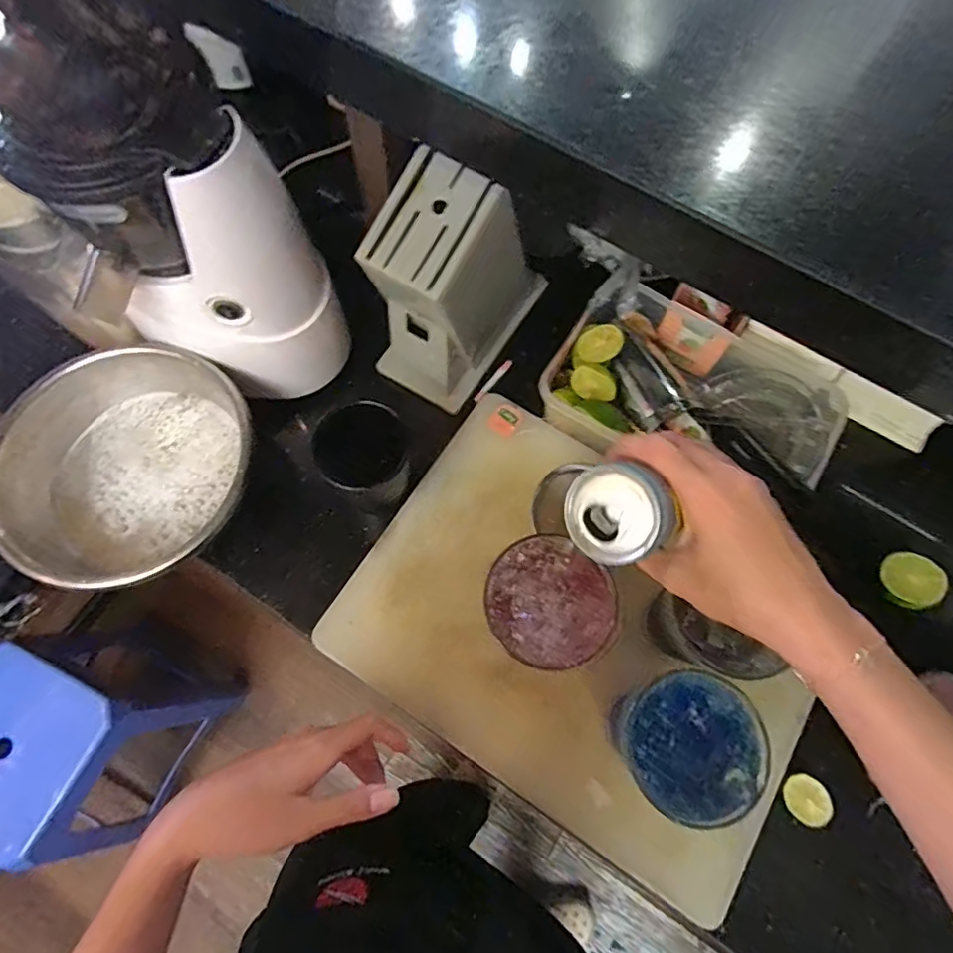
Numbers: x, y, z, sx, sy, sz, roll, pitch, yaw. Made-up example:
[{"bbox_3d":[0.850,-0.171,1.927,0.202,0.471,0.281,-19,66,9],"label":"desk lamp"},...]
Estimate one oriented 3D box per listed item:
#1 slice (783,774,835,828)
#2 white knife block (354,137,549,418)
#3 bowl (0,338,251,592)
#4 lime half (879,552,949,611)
[{"bbox_3d":[0.279,0.273,0.473,0.039,0.011,0.036,0,70,-1],"label":"slice"},{"bbox_3d":[-0.016,-0.187,0.520,0.097,0.210,0.167,31,73,9],"label":"white knife block"},{"bbox_3d":[-0.301,-0.010,0.503,0.208,0.066,0.220,0,70,-1],"label":"bowl"},{"bbox_3d":[0.404,0.100,0.522,0.048,0.025,0.057,-8,46,18],"label":"lime half"}]

